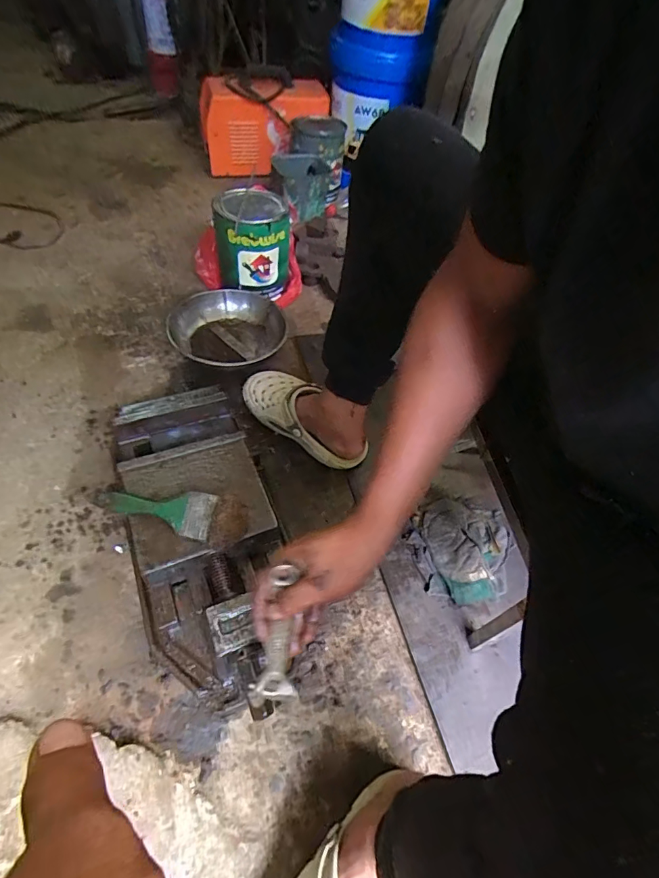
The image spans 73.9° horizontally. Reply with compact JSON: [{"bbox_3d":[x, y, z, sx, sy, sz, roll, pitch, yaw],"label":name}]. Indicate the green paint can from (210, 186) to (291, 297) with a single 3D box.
[{"bbox_3d":[-0.176,-0.440,1.005,0.150,0.198,0.143,4,49,-4],"label":"green paint can"}]

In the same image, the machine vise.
[{"bbox_3d":[-0.183,0.123,0.623,0.197,0.139,0.433,-14,53,-19],"label":"machine vise"}]

